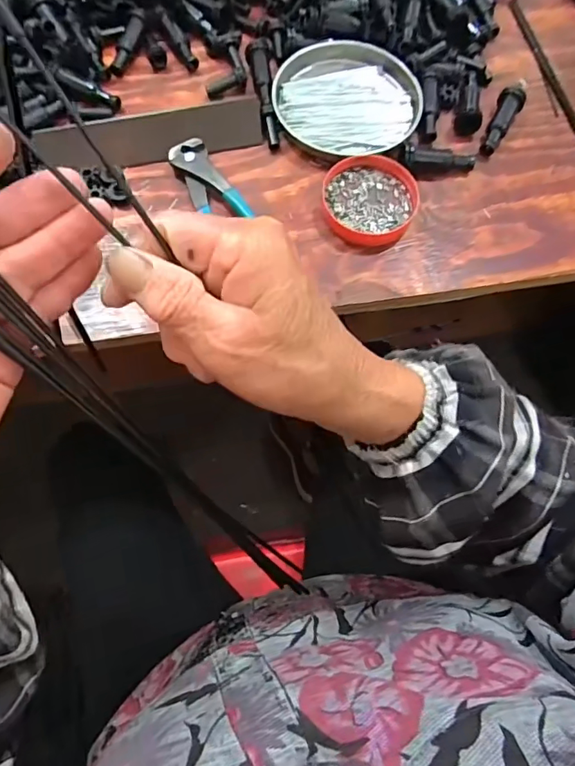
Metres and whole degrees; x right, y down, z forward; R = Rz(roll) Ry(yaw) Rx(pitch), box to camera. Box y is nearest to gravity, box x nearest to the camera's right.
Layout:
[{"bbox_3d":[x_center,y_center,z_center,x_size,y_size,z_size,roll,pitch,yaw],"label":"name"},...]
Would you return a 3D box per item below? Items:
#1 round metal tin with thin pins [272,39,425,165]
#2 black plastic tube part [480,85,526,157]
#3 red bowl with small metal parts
[{"bbox_3d":[0.053,-0.267,0.464,0.132,0.020,0.134,0,69,0],"label":"round metal tin with thin pins"},{"bbox_3d":[0.201,-0.246,0.468,0.023,0.019,0.072,26,72,10],"label":"black plastic tube part"},{"bbox_3d":[0.071,-0.160,0.432,0.079,0.016,0.083,0,69,0],"label":"red bowl with small metal parts"}]

